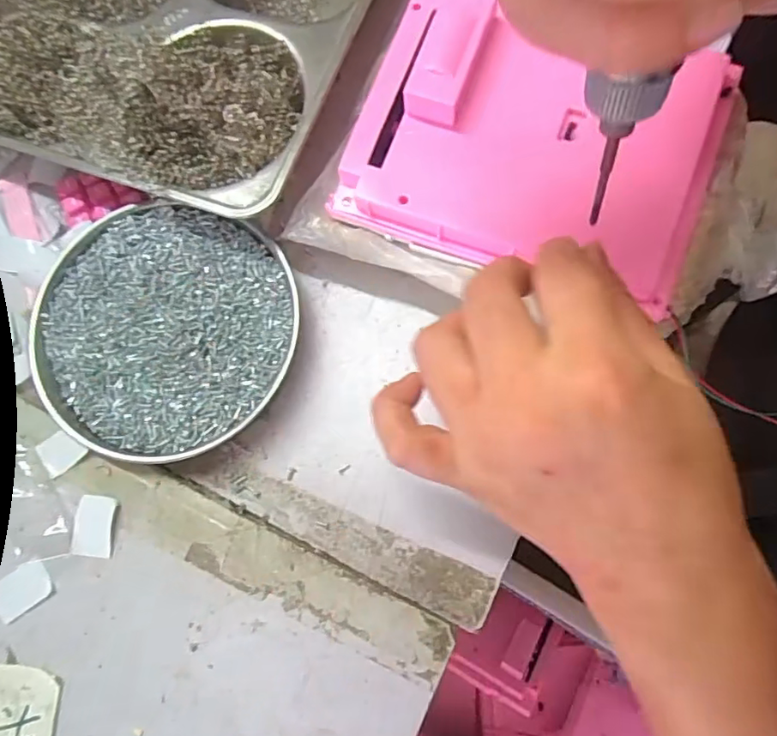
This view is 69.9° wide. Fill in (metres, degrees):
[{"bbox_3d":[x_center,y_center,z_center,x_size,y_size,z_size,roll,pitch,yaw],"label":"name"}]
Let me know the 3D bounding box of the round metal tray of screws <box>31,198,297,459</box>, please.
[{"bbox_3d":[-0.116,-0.020,0.287,0.131,0.015,0.130,0,79,0],"label":"round metal tray of screws"}]

